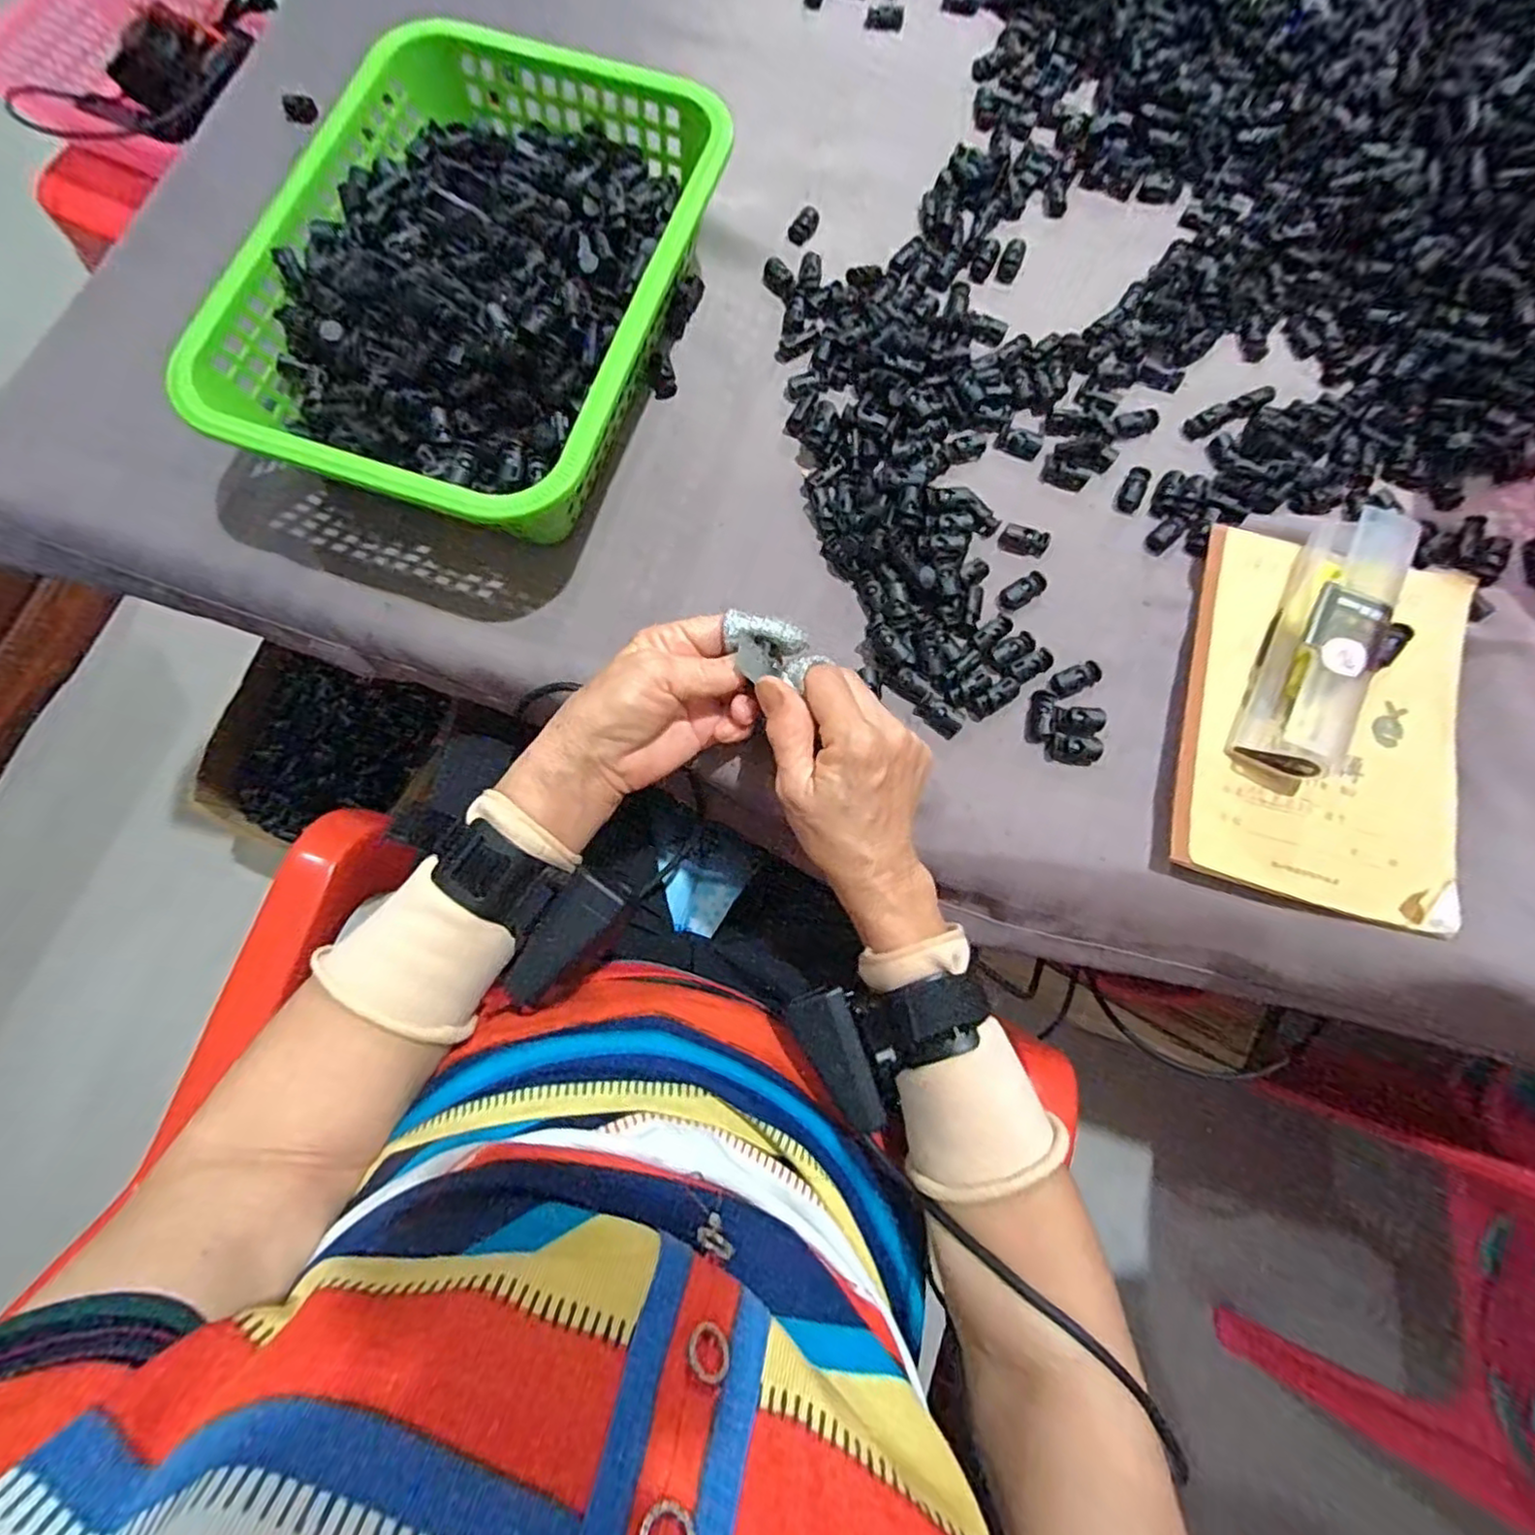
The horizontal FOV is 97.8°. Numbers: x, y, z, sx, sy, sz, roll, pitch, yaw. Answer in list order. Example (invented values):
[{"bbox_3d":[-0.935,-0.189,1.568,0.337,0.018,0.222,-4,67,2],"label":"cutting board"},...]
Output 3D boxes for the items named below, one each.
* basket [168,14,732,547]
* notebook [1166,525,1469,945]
[{"bbox_3d":[-0.160,-0.281,0.399,0.224,0.084,0.318,17,77,3],"label":"basket"},{"bbox_3d":[0.310,-0.029,0.372,0.143,0.015,0.211,15,78,4],"label":"notebook"}]

